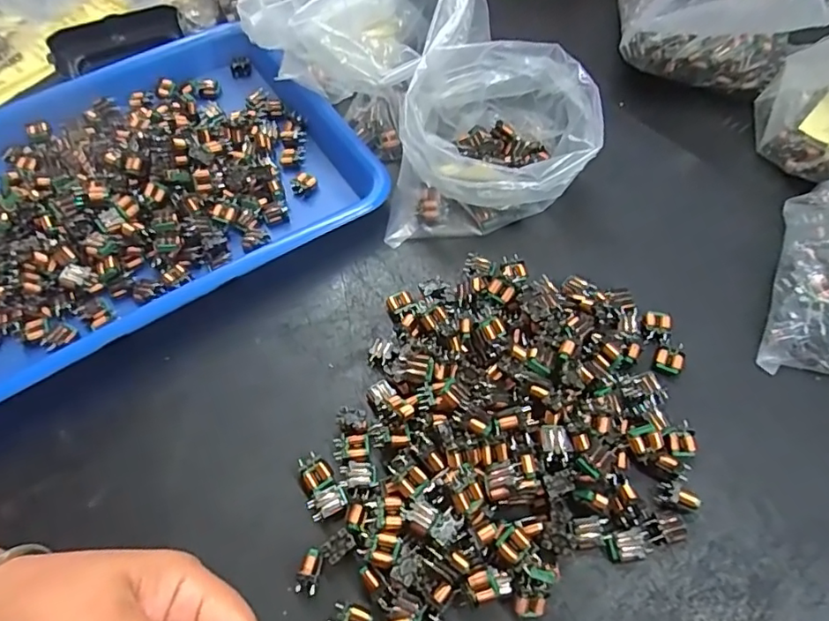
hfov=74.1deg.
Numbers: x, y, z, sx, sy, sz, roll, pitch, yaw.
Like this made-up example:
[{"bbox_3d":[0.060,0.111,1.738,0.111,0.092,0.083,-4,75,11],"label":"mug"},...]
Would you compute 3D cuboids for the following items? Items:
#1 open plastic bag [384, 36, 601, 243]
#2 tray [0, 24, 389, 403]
[{"bbox_3d":[0.046,-0.115,0.363,0.133,0.083,0.095,-7,60,-1],"label":"open plastic bag"},{"bbox_3d":[-0.220,-0.084,0.391,0.331,0.036,0.241,-30,63,-13],"label":"tray"}]

